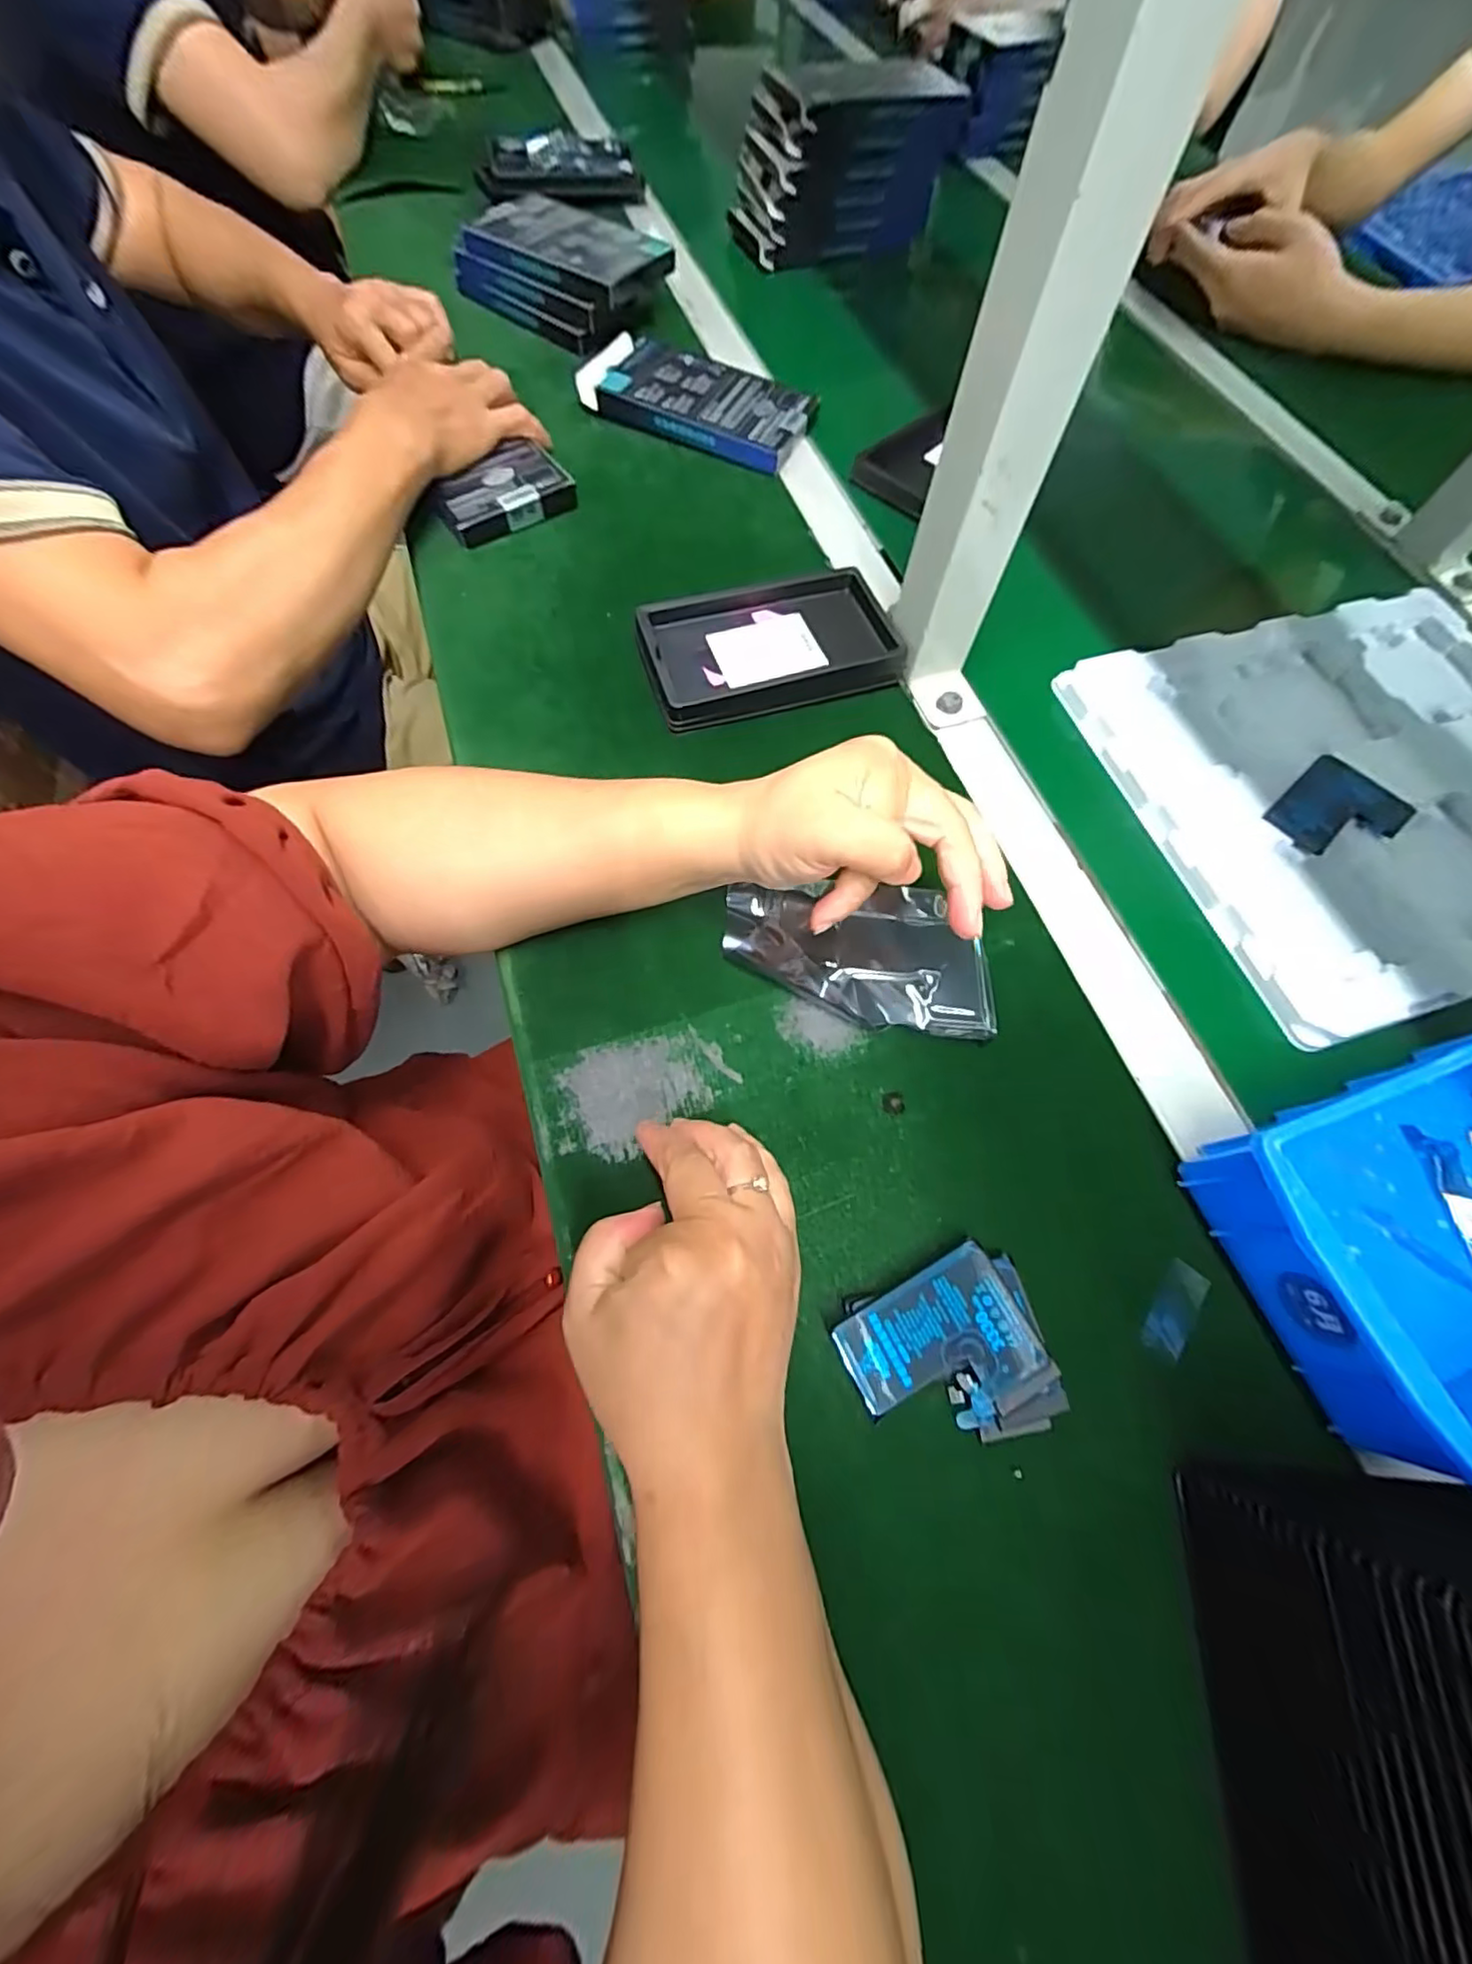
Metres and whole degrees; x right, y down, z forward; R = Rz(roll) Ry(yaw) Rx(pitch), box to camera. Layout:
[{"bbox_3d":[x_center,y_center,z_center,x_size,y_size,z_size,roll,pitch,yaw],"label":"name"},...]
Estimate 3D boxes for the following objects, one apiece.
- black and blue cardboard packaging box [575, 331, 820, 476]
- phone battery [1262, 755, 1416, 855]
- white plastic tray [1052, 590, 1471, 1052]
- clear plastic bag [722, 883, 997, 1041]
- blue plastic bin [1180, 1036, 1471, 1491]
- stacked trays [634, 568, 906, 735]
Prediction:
[{"bbox_3d":[-0.031,-0.487,0.526,0.176,0.027,0.093,25,69,8],"label":"black and blue cardboard packaging box"},{"bbox_3d":[0.366,-0.102,0.381,0.078,0.009,0.058,-38,73,-16],"label":"phone battery"},{"bbox_3d":[0.409,-0.129,0.398,0.318,0.013,0.272,-16,69,-8],"label":"white plastic tray"},{"bbox_3d":[0.066,-0.016,0.338,0.142,0.012,0.083,4,67,0],"label":"clear plastic bag"},{"bbox_3d":[0.315,0.101,0.266,0.200,0.065,0.124,-17,69,-9],"label":"blue plastic bin"},{"bbox_3d":[0.025,-0.217,0.413,0.166,0.025,0.106,-13,68,-8],"label":"stacked trays"}]

